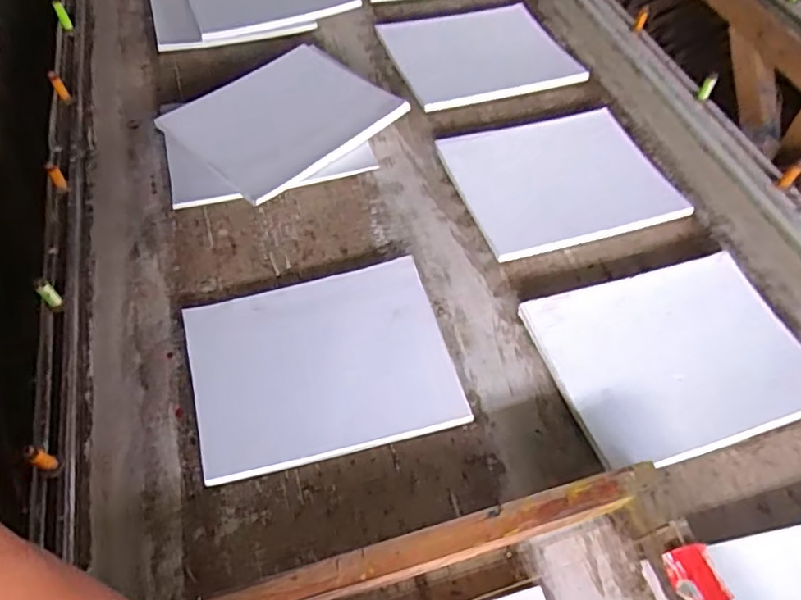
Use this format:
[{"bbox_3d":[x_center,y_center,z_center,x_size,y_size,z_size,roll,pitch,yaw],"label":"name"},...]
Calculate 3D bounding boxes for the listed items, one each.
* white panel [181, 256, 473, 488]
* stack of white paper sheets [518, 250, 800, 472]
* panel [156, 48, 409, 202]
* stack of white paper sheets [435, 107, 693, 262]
[{"bbox_3d":[-0.087,0.067,0.653,0.269,0.014,0.213,-14,56,-10],"label":"white panel"},{"bbox_3d":[0.293,0.056,0.649,0.258,0.025,0.209,-15,56,-11],"label":"stack of white paper sheets"},{"bbox_3d":[-0.168,-0.266,0.862,0.276,0.021,0.214,-40,69,-20],"label":"panel"},{"bbox_3d":[0.216,-0.172,0.823,0.278,0.018,0.221,-15,56,-11],"label":"stack of white paper sheets"}]

